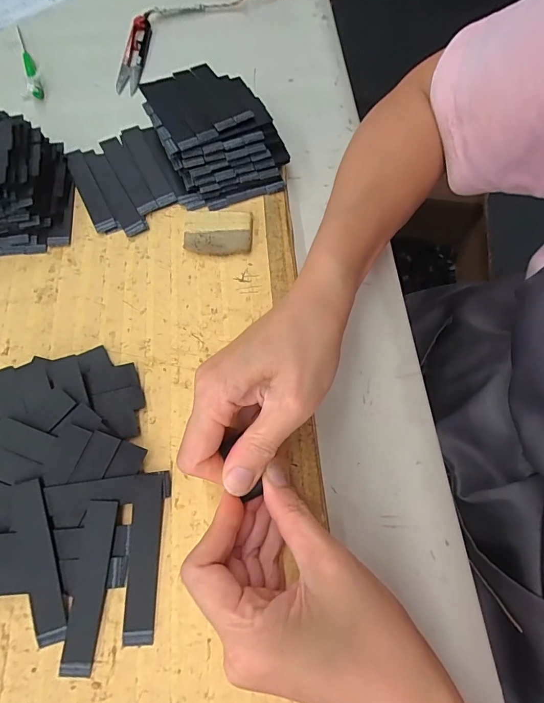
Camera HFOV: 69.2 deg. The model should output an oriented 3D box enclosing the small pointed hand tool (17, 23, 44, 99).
[{"bbox_3d":[-0.255,-0.308,0.409,0.010,0.014,0.124,-20,71,-9],"label":"small pointed hand tool"}]

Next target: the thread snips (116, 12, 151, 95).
[{"bbox_3d":[-0.143,-0.315,0.413,0.025,0.013,0.106,6,69,0],"label":"thread snips"}]

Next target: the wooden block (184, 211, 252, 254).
[{"bbox_3d":[-0.044,-0.096,0.319,0.054,0.008,0.039,0,69,-2],"label":"wooden block"}]

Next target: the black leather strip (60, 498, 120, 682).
[{"bbox_3d":[-0.108,0.137,0.233,0.019,0.005,0.092,6,76,-6],"label":"black leather strip"}]

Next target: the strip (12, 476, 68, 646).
[{"bbox_3d":[-0.137,0.122,0.231,0.019,0.004,0.090,-15,83,-5],"label":"strip"}]

